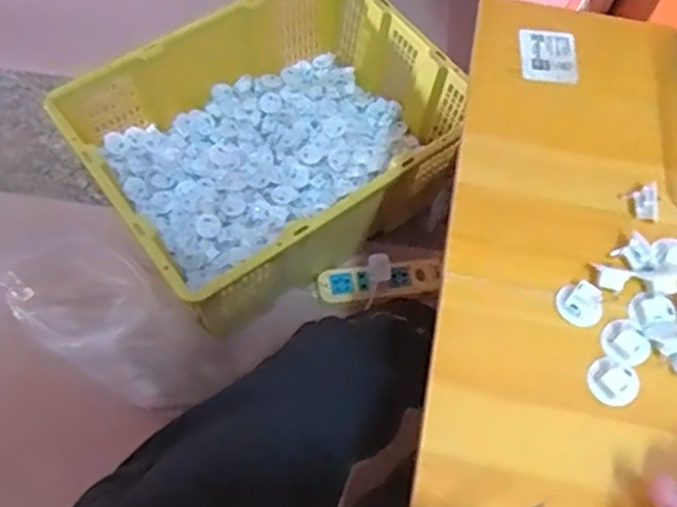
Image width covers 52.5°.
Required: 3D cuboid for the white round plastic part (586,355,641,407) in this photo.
[{"bbox_3d":[0.187,0.086,0.466,0.033,0.015,0.030,1,64,-3],"label":"white round plastic part"}]

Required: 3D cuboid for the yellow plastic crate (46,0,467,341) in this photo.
[{"bbox_3d":[-0.088,-0.143,0.983,0.473,0.233,0.342,-36,71,-19],"label":"yellow plastic crate"}]

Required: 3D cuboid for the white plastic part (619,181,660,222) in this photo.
[{"bbox_3d":[0.236,-0.041,0.528,0.017,0.024,0.032,-21,67,-13],"label":"white plastic part"}]

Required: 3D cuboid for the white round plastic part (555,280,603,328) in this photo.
[{"bbox_3d":[0.173,0.036,0.489,0.033,0.014,0.028,38,67,14],"label":"white round plastic part"}]

